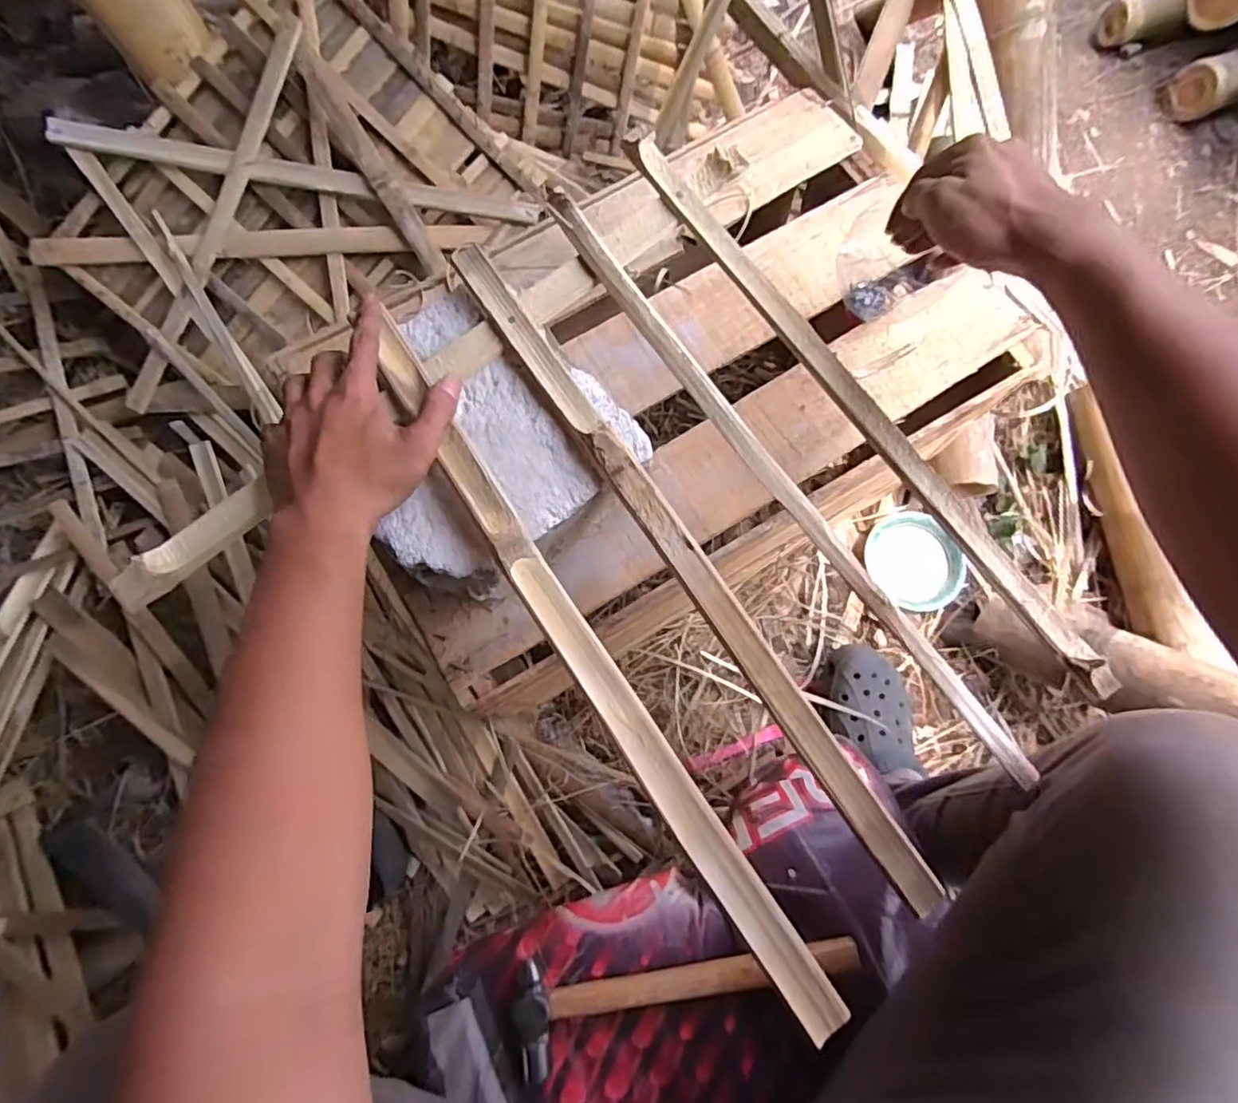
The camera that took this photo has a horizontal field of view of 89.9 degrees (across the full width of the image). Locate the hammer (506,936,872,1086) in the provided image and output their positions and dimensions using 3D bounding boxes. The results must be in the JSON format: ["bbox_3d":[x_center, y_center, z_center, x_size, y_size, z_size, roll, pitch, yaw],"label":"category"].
[{"bbox_3d":[0.054,0.345,0.480,0.268,0.021,0.074,-6,75,0],"label":"hammer"}]

